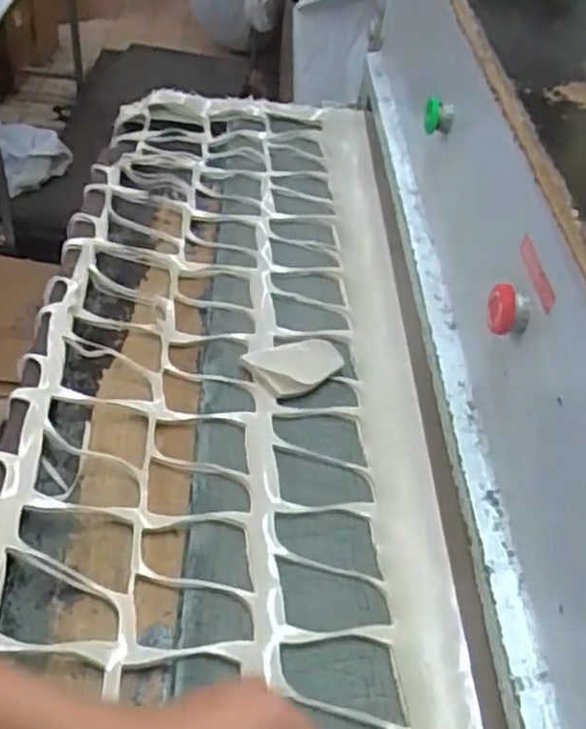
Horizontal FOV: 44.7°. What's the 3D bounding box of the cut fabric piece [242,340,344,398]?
[{"bbox_3d":[0.005,0.003,0.760,0.095,0.023,0.060,-18,48,-24],"label":"cut fabric piece"}]

